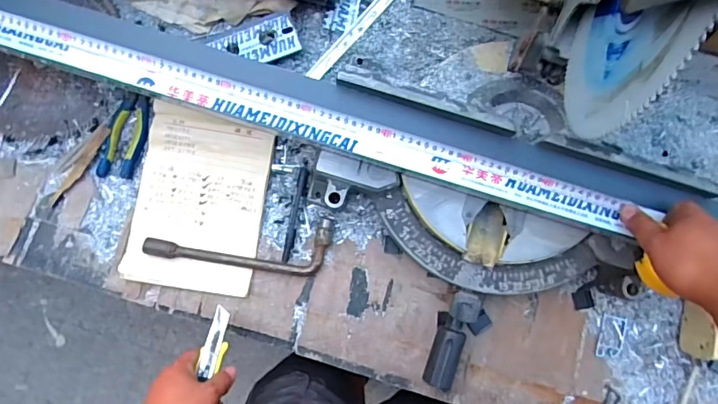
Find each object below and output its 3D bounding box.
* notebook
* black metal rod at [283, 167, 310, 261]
[{"bbox_3d":[-0.225,-0.002,0.664,0.177,0.015,0.243,9,87,-1],"label":"notebook"},{"bbox_3d":[-0.090,0.017,0.670,0.016,0.009,0.135,12,87,-1],"label":"black metal rod"}]

